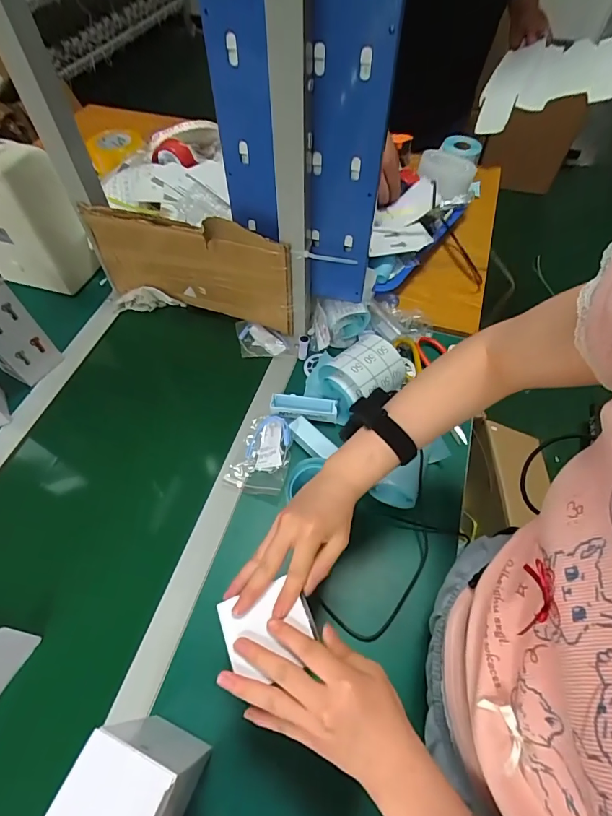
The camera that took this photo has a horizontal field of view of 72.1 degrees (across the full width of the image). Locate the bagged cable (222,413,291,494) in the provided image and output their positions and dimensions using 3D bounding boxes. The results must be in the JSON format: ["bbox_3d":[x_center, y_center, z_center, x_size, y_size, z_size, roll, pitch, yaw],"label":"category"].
[{"bbox_3d":[-0.062,0.062,0.607,0.081,0.017,0.120,12,58,8],"label":"bagged cable"}]

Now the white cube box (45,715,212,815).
[{"bbox_3d":[-0.140,0.319,0.350,0.075,0.150,0.084,20,59,13],"label":"white cube box"}]

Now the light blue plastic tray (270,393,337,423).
[{"bbox_3d":[-0.004,-0.001,0.637,0.100,0.023,0.031,4,57,3],"label":"light blue plastic tray"}]

